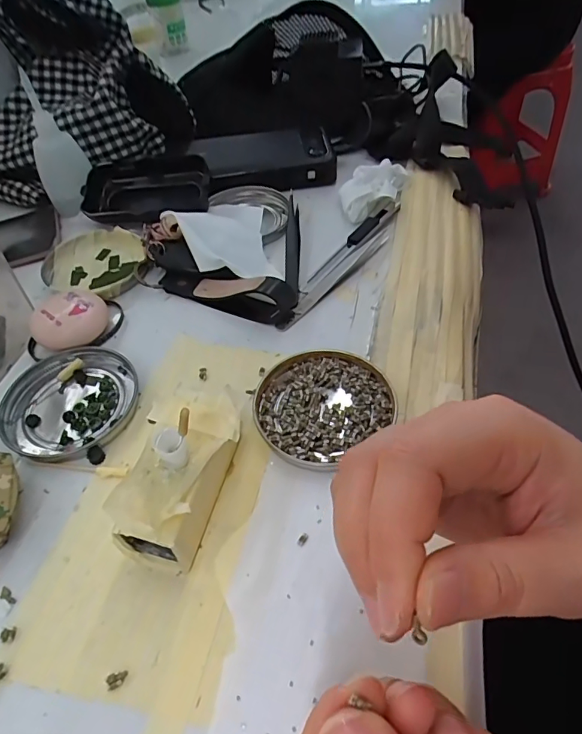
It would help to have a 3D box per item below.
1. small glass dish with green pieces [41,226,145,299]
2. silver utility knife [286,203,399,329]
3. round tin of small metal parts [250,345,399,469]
[{"bbox_3d":[-0.150,-0.083,0.369,0.083,0.012,0.069,17,54,17],"label":"small glass dish with green pieces"},{"bbox_3d":[0.042,-0.082,0.352,0.024,0.011,0.147,29,58,24],"label":"silver utility knife"},{"bbox_3d":[0.016,0.020,0.272,0.078,0.009,0.070,-35,57,-23],"label":"round tin of small metal parts"}]

